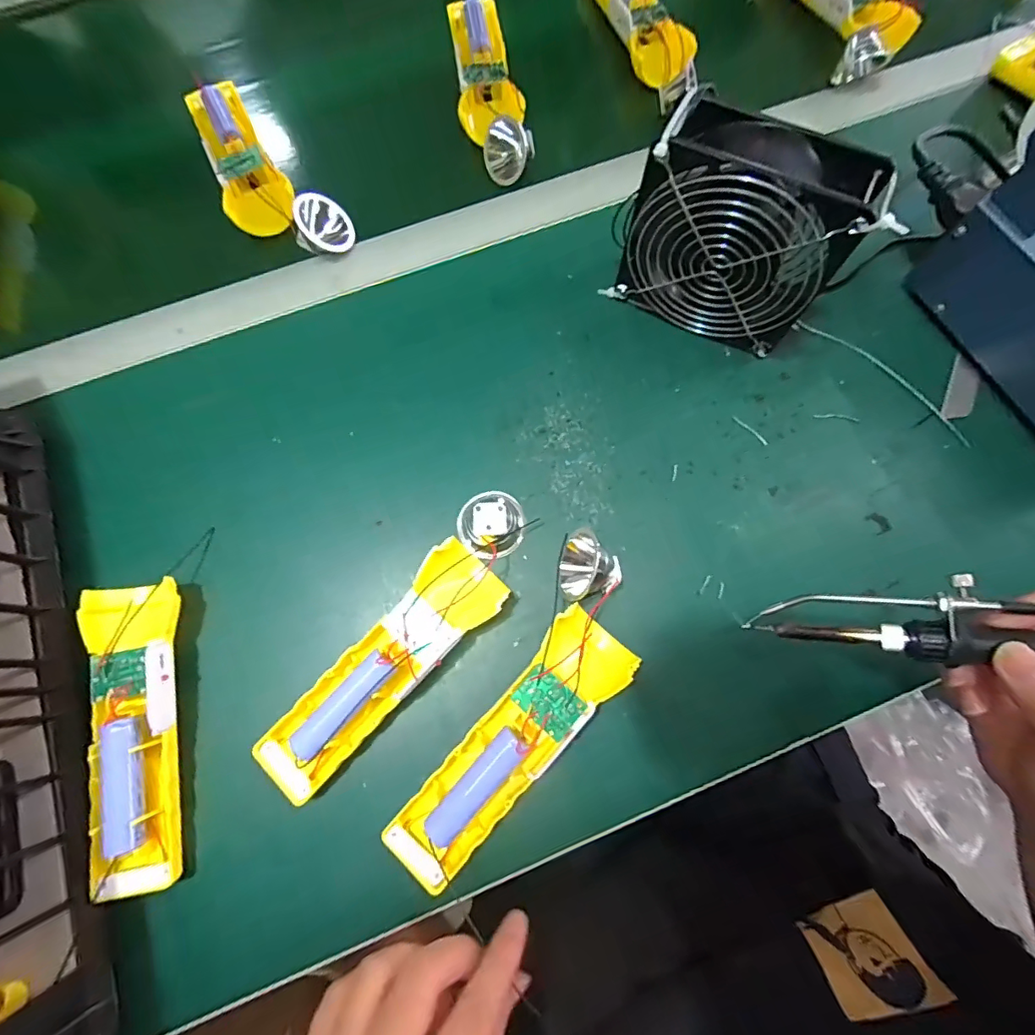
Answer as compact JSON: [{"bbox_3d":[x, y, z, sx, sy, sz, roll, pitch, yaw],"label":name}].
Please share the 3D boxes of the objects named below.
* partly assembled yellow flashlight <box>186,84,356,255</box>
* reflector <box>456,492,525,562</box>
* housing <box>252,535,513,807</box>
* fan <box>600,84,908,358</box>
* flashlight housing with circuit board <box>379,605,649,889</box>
[{"bbox_3d":[-0.227,-0.292,0.403,0.049,0.025,0.160,-28,76,-7],"label":"partly assembled yellow flashlight"},{"bbox_3d":[-0.016,0.004,0.315,0.042,0.027,0.036,-16,75,-4],"label":"reflector"},{"bbox_3d":[-0.077,0.086,0.288,0.048,0.028,0.164,42,79,11],"label":"housing"},{"bbox_3d":[0.134,-0.173,0.314,0.131,0.122,0.053,24,76,7],"label":"fan"},{"bbox_3d":[-0.002,0.124,0.278,0.047,0.025,0.164,43,79,11],"label":"flashlight housing with circuit board"}]

